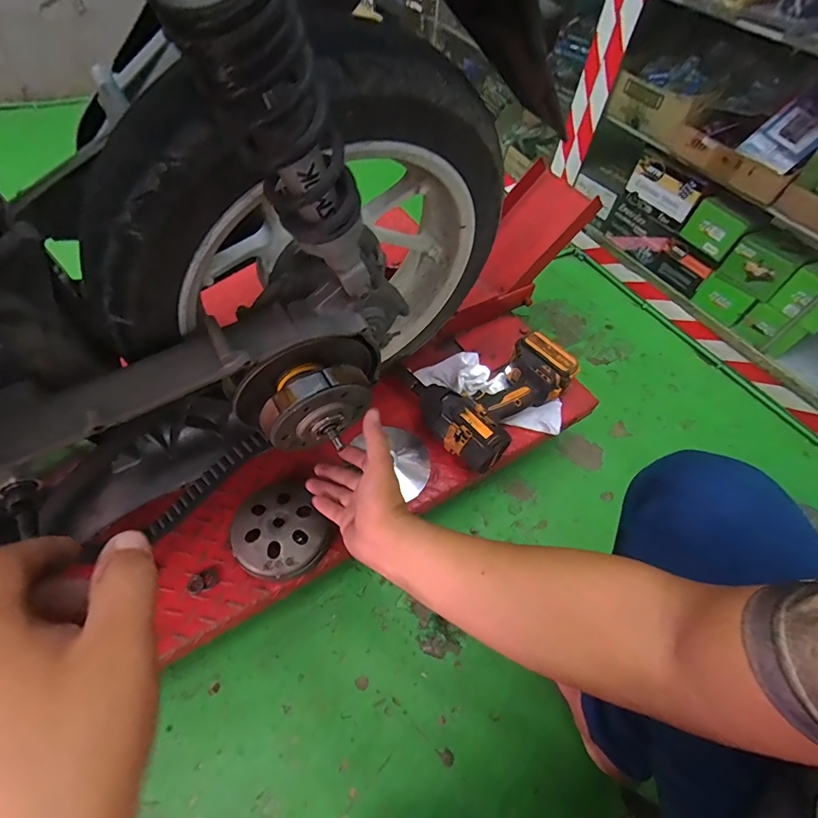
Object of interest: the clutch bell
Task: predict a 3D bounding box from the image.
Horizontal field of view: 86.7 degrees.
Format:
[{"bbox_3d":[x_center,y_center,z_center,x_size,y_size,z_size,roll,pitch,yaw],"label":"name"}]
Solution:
[{"bbox_3d":[-0.179,0.169,0.593,0.115,0.049,0.121,2,55,-2],"label":"clutch bell"}]

